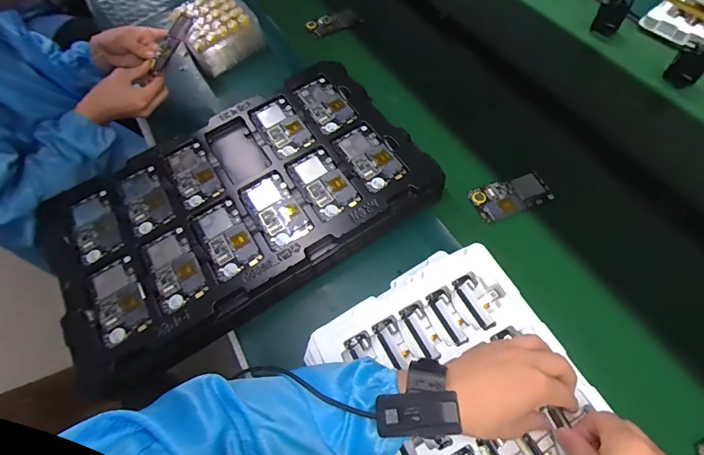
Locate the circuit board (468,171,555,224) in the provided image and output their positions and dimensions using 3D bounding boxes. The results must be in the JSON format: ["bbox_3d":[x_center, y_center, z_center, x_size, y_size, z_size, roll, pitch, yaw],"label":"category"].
[{"bbox_3d":[0.256,-0.051,0.636,0.122,0.008,0.066,-19,60,-8],"label":"circuit board"}]

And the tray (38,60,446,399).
[{"bbox_3d":[-0.179,-0.034,0.624,0.556,0.088,0.337,-29,62,-14],"label":"tray"}]

